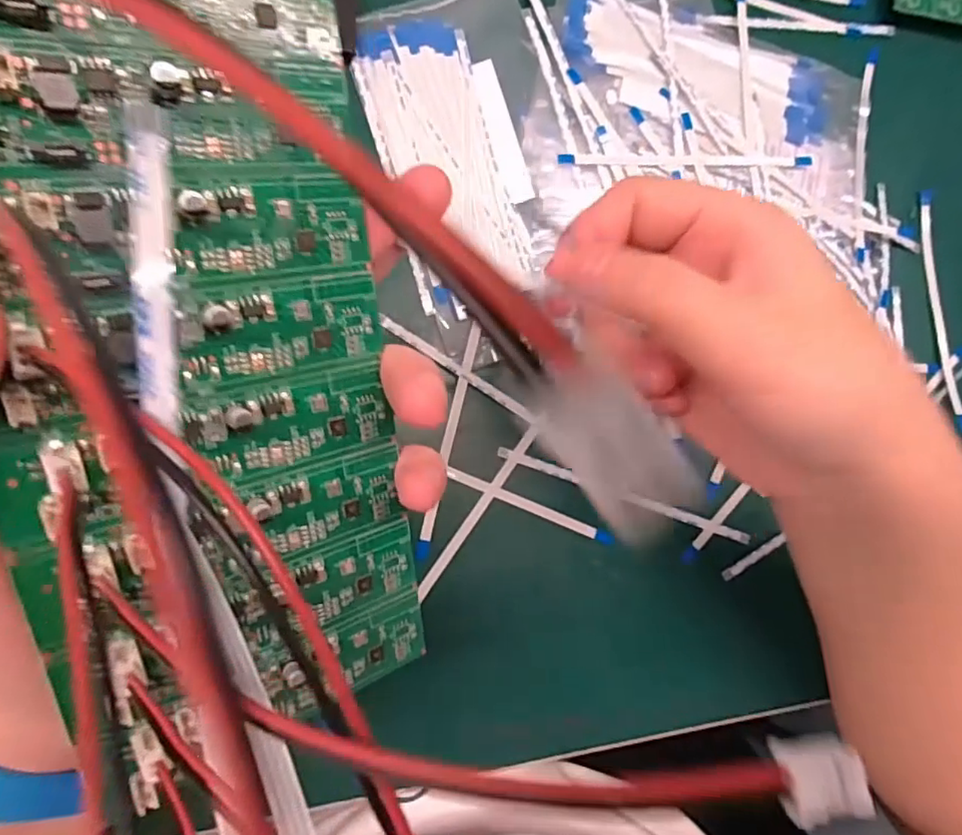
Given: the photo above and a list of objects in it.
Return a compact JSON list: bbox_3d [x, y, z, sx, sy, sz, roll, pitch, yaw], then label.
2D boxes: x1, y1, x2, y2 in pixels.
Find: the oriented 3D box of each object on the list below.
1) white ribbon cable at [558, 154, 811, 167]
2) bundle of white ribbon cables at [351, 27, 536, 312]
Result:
[{"bbox_3d":[0.094,-0.116,0.268,0.119,0.004,0.006,-3,84,-9],"label":"white ribbon cable"},{"bbox_3d":[-0.016,-0.111,0.258,0.051,0.007,0.125,-15,86,-10],"label":"bundle of white ribbon cables"}]

